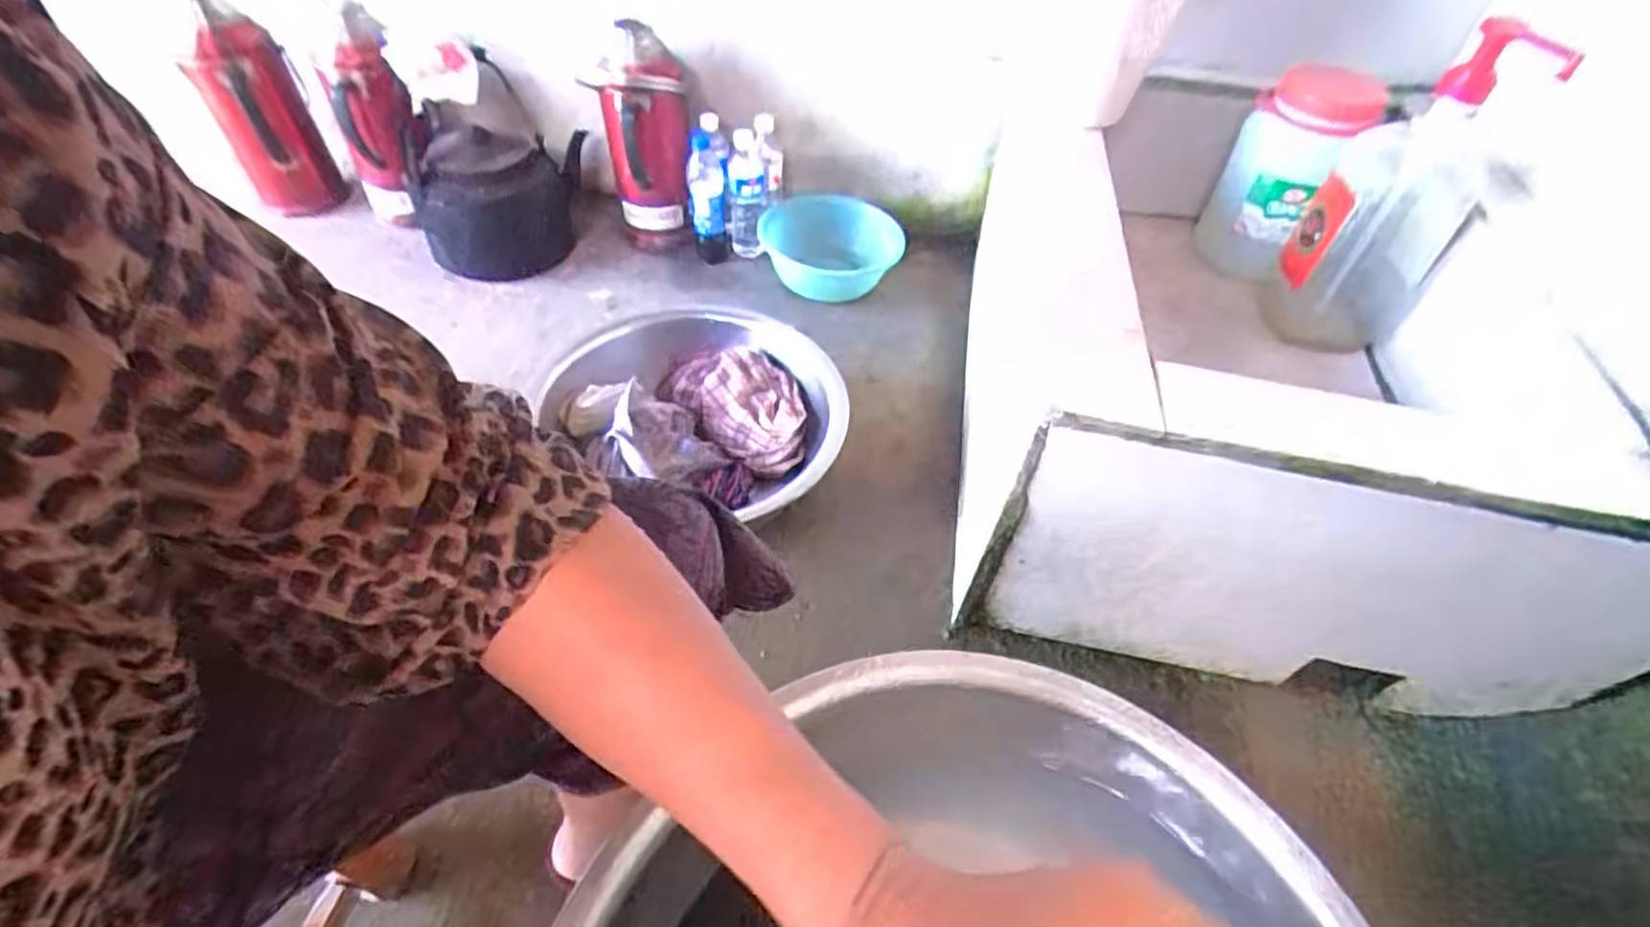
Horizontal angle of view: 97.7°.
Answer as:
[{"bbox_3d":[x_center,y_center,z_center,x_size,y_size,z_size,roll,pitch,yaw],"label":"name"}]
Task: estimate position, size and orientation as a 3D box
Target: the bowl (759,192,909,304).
[{"bbox_3d":[-0.011,-0.408,1.339,0.263,0.104,0.203,19,50,16],"label":"bowl"}]

